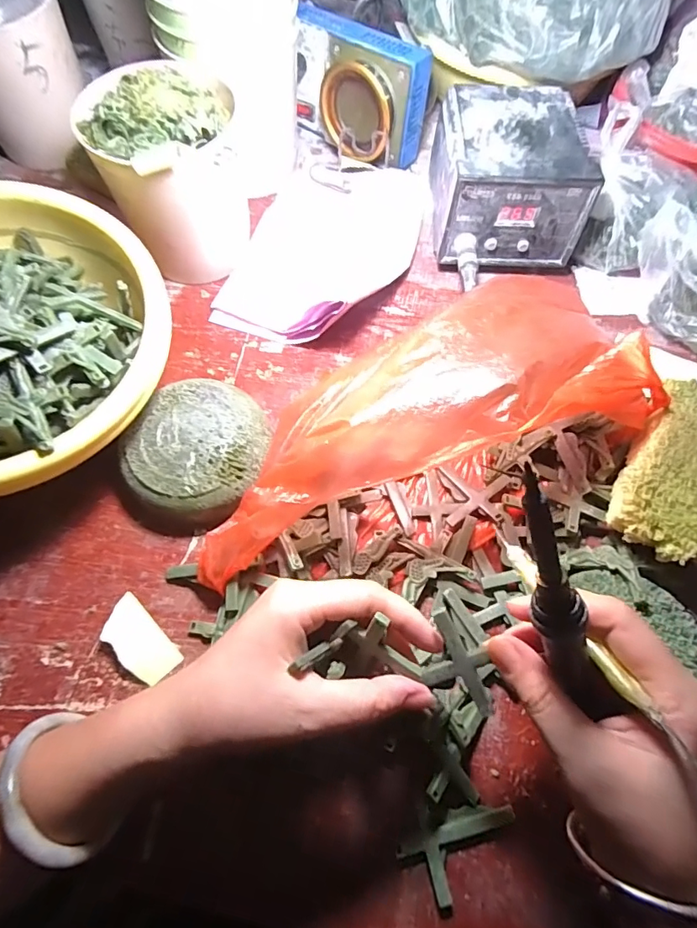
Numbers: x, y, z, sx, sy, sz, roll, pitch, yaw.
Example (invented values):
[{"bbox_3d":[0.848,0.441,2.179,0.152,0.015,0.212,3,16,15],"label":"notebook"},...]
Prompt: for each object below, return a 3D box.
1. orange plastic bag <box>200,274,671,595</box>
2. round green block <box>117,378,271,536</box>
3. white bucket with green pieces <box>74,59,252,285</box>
[{"bbox_3d":[0.037,-0.029,0.319,0.310,0.088,0.122,-28,70,1],"label":"orange plastic bag"},{"bbox_3d":[-0.109,-0.006,0.349,0.098,0.037,0.110,25,69,10],"label":"round green block"},{"bbox_3d":[-0.138,-0.226,0.391,0.109,0.132,0.111,-6,67,-3],"label":"white bucket with green pieces"}]

